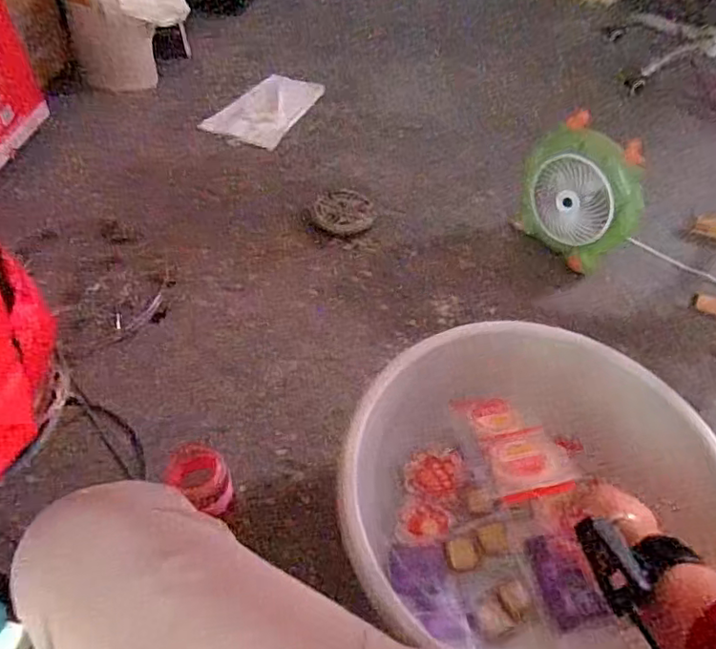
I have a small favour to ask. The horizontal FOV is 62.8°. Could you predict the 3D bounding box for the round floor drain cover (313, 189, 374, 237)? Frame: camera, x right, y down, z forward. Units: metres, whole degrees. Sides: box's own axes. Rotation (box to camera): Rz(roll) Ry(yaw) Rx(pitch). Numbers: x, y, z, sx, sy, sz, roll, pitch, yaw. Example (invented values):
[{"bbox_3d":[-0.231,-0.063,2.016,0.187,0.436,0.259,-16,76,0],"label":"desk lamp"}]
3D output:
[{"bbox_3d":[-0.031,-0.249,1.288,0.125,0.017,0.146,-5,52,-8],"label":"round floor drain cover"}]

